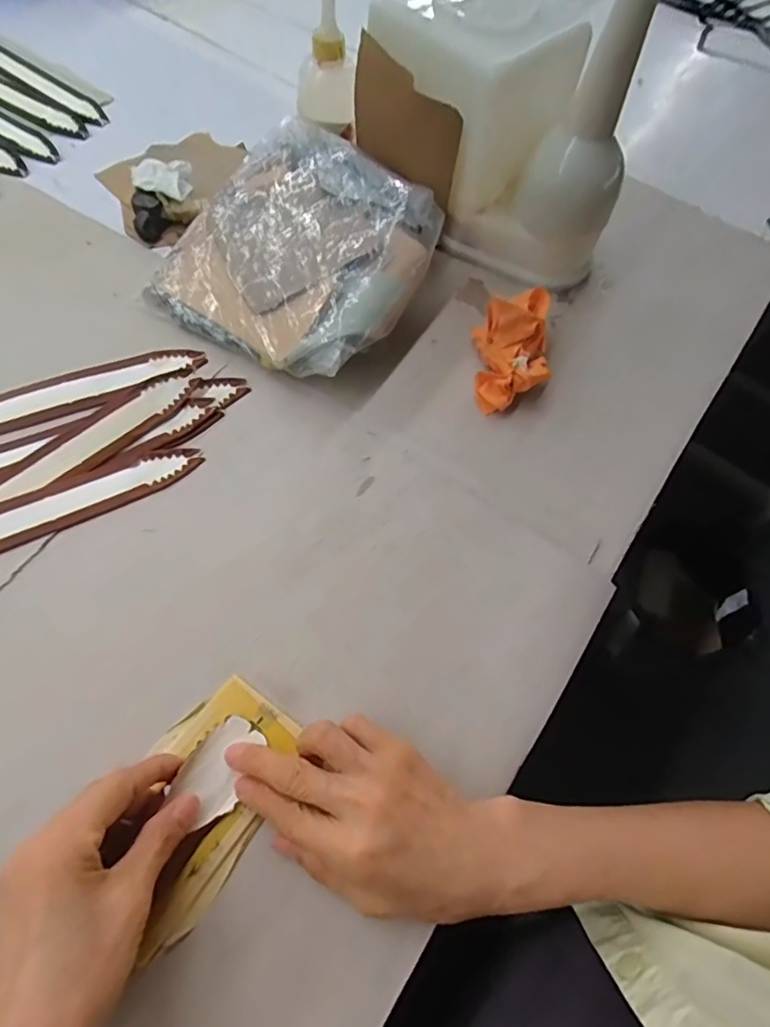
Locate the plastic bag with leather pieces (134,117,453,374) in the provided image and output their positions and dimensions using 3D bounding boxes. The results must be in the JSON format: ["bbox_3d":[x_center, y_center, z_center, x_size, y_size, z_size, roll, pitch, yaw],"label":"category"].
[{"bbox_3d":[-0.070,-0.235,0.495,0.217,0.065,0.216,31,65,13],"label":"plastic bag with leather pieces"}]

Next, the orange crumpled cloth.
[{"bbox_3d":[0.108,-0.143,0.467,0.057,0.063,0.104,6,62,1],"label":"orange crumpled cloth"}]

